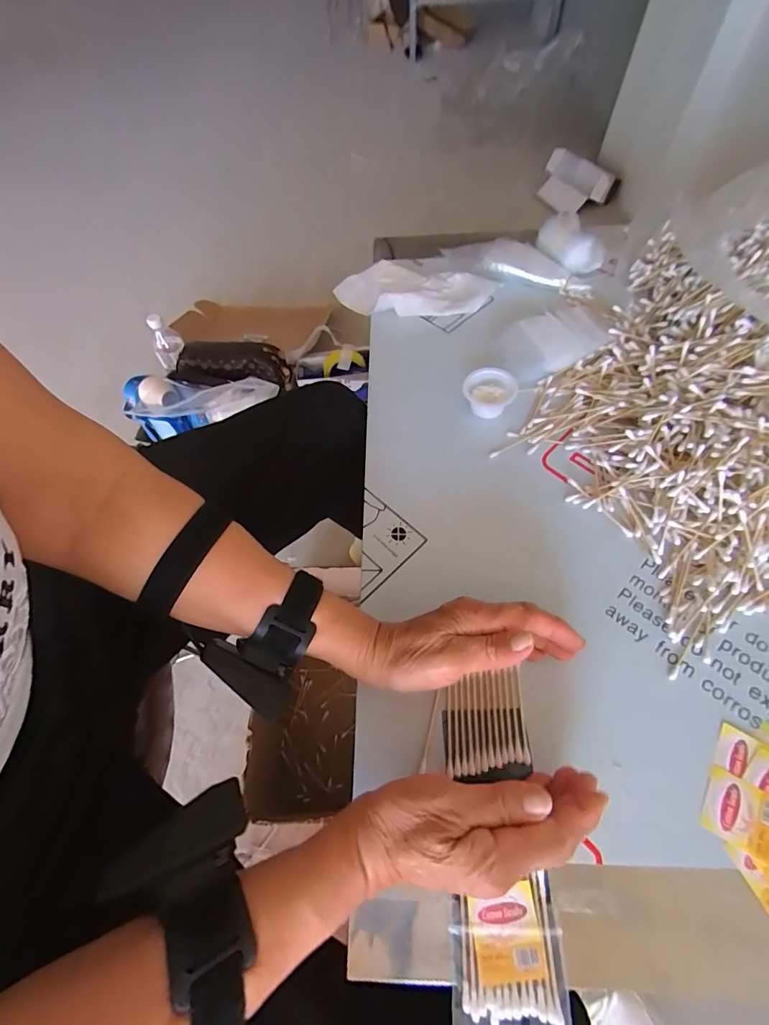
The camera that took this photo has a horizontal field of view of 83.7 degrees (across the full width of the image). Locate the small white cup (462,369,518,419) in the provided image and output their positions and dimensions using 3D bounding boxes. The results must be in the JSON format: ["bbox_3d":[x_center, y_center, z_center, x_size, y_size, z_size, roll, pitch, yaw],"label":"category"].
[{"bbox_3d":[0.112,-0.127,0.452,0.049,0.024,0.045,-1,60,2],"label":"small white cup"}]

